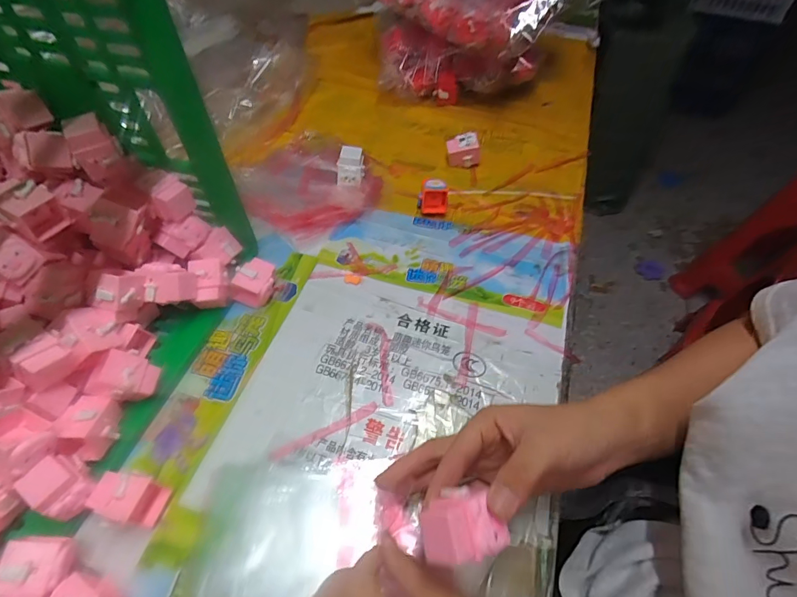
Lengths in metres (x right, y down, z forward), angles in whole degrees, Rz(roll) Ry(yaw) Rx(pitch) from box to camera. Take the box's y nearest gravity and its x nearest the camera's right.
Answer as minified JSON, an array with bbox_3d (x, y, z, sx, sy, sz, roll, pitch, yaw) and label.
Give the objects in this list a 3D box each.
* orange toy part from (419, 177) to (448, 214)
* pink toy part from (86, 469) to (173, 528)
[{"bbox_3d":[0.049,-0.138,0.565,0.036,0.046,0.026,14,54,7],"label":"orange toy part"},{"bbox_3d":[-0.212,0.159,0.333,0.053,0.032,0.031,10,54,4],"label":"pink toy part"}]

